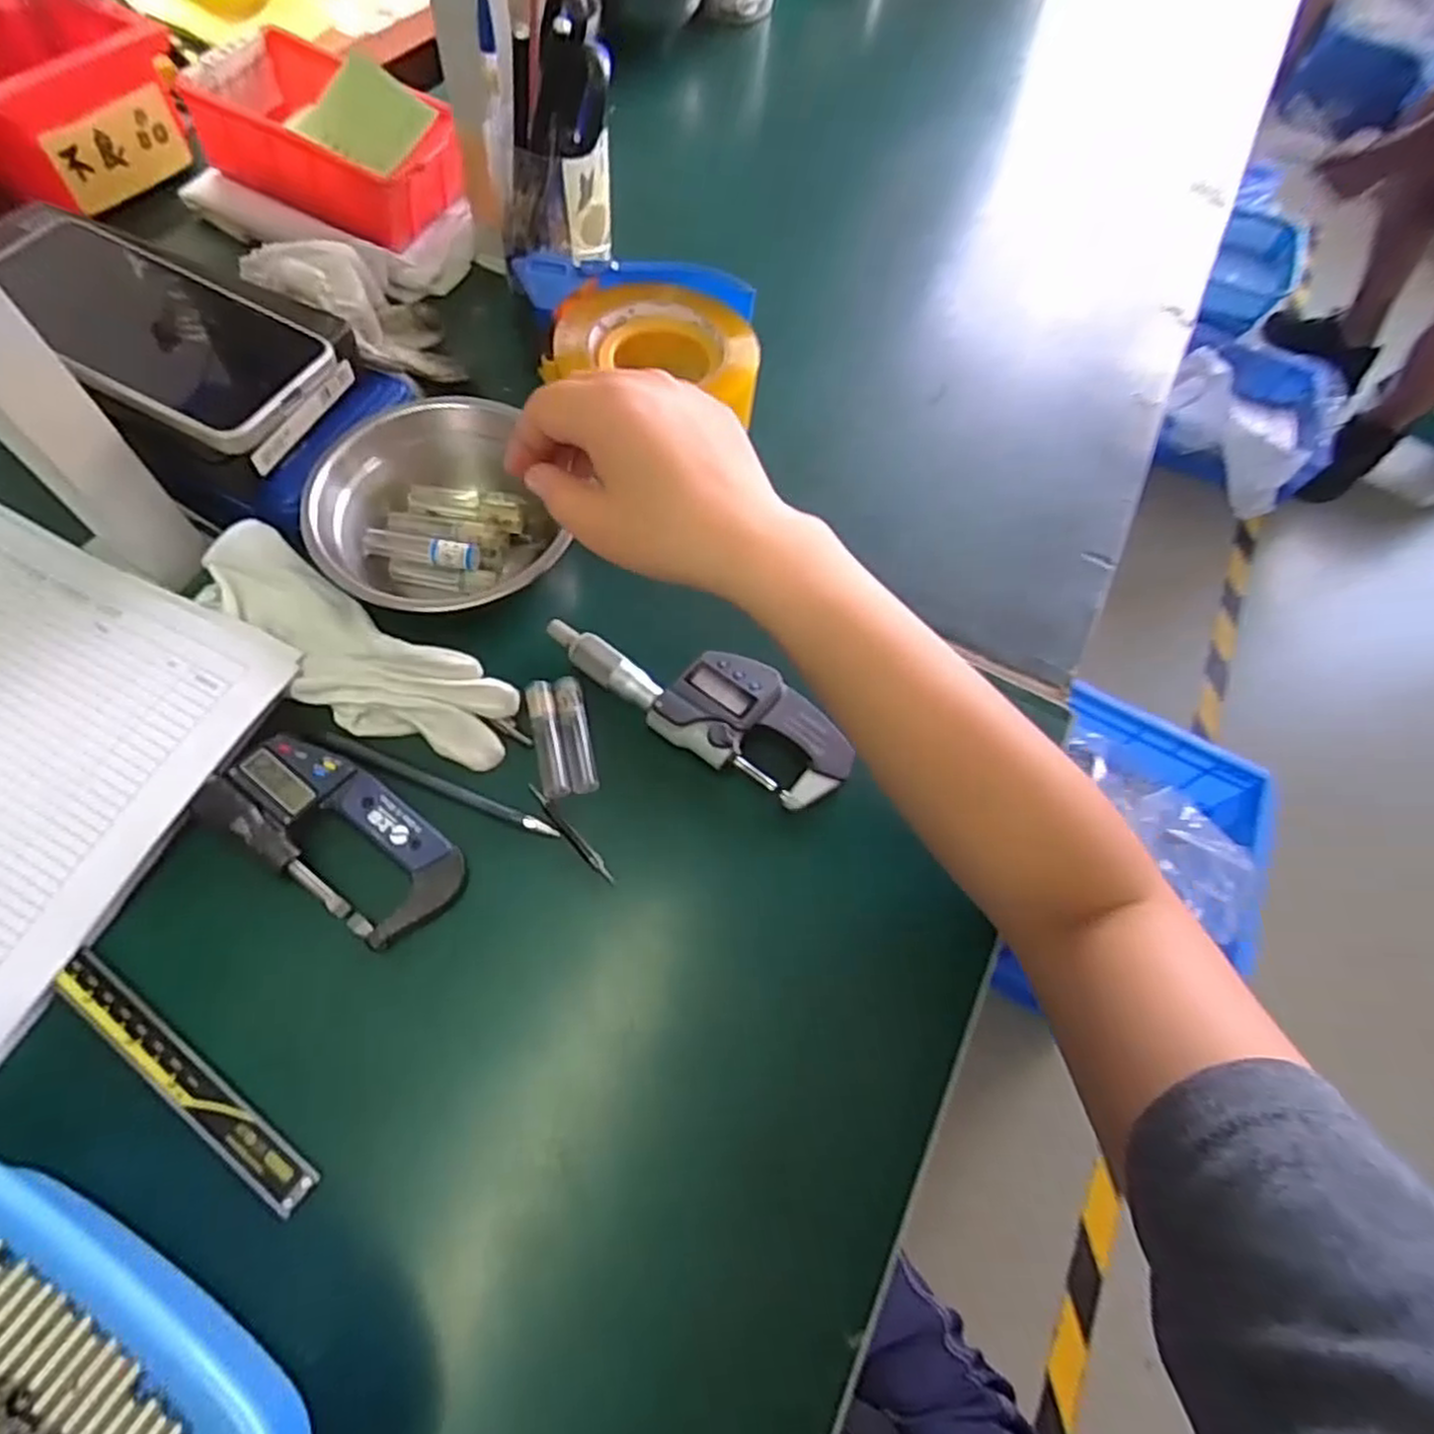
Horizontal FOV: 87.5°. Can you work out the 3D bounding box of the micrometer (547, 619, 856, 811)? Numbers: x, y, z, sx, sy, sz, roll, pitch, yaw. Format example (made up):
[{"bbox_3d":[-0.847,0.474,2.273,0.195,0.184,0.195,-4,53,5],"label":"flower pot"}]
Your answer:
[{"bbox_3d":[-0.008,-0.011,0.364,0.160,0.018,0.054,29,66,10],"label":"micrometer"}]

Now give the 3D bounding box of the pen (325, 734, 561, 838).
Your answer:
[{"bbox_3d":[-0.128,0.033,0.350,0.118,0.009,0.006,22,65,7],"label":"pen"}]

